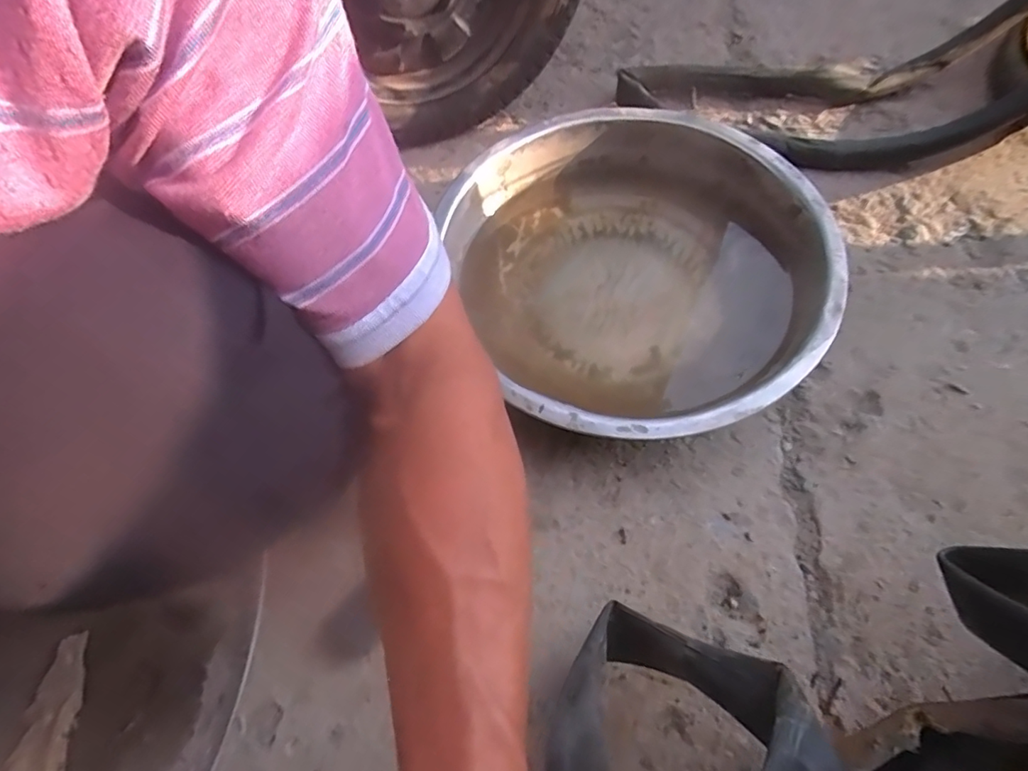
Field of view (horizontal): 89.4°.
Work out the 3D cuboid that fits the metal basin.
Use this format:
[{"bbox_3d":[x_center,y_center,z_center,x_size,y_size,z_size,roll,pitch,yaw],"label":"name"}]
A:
[{"bbox_3d":[0.144,-0.124,0.530,0.293,0.120,0.365,-26,61,-11],"label":"metal basin"}]

